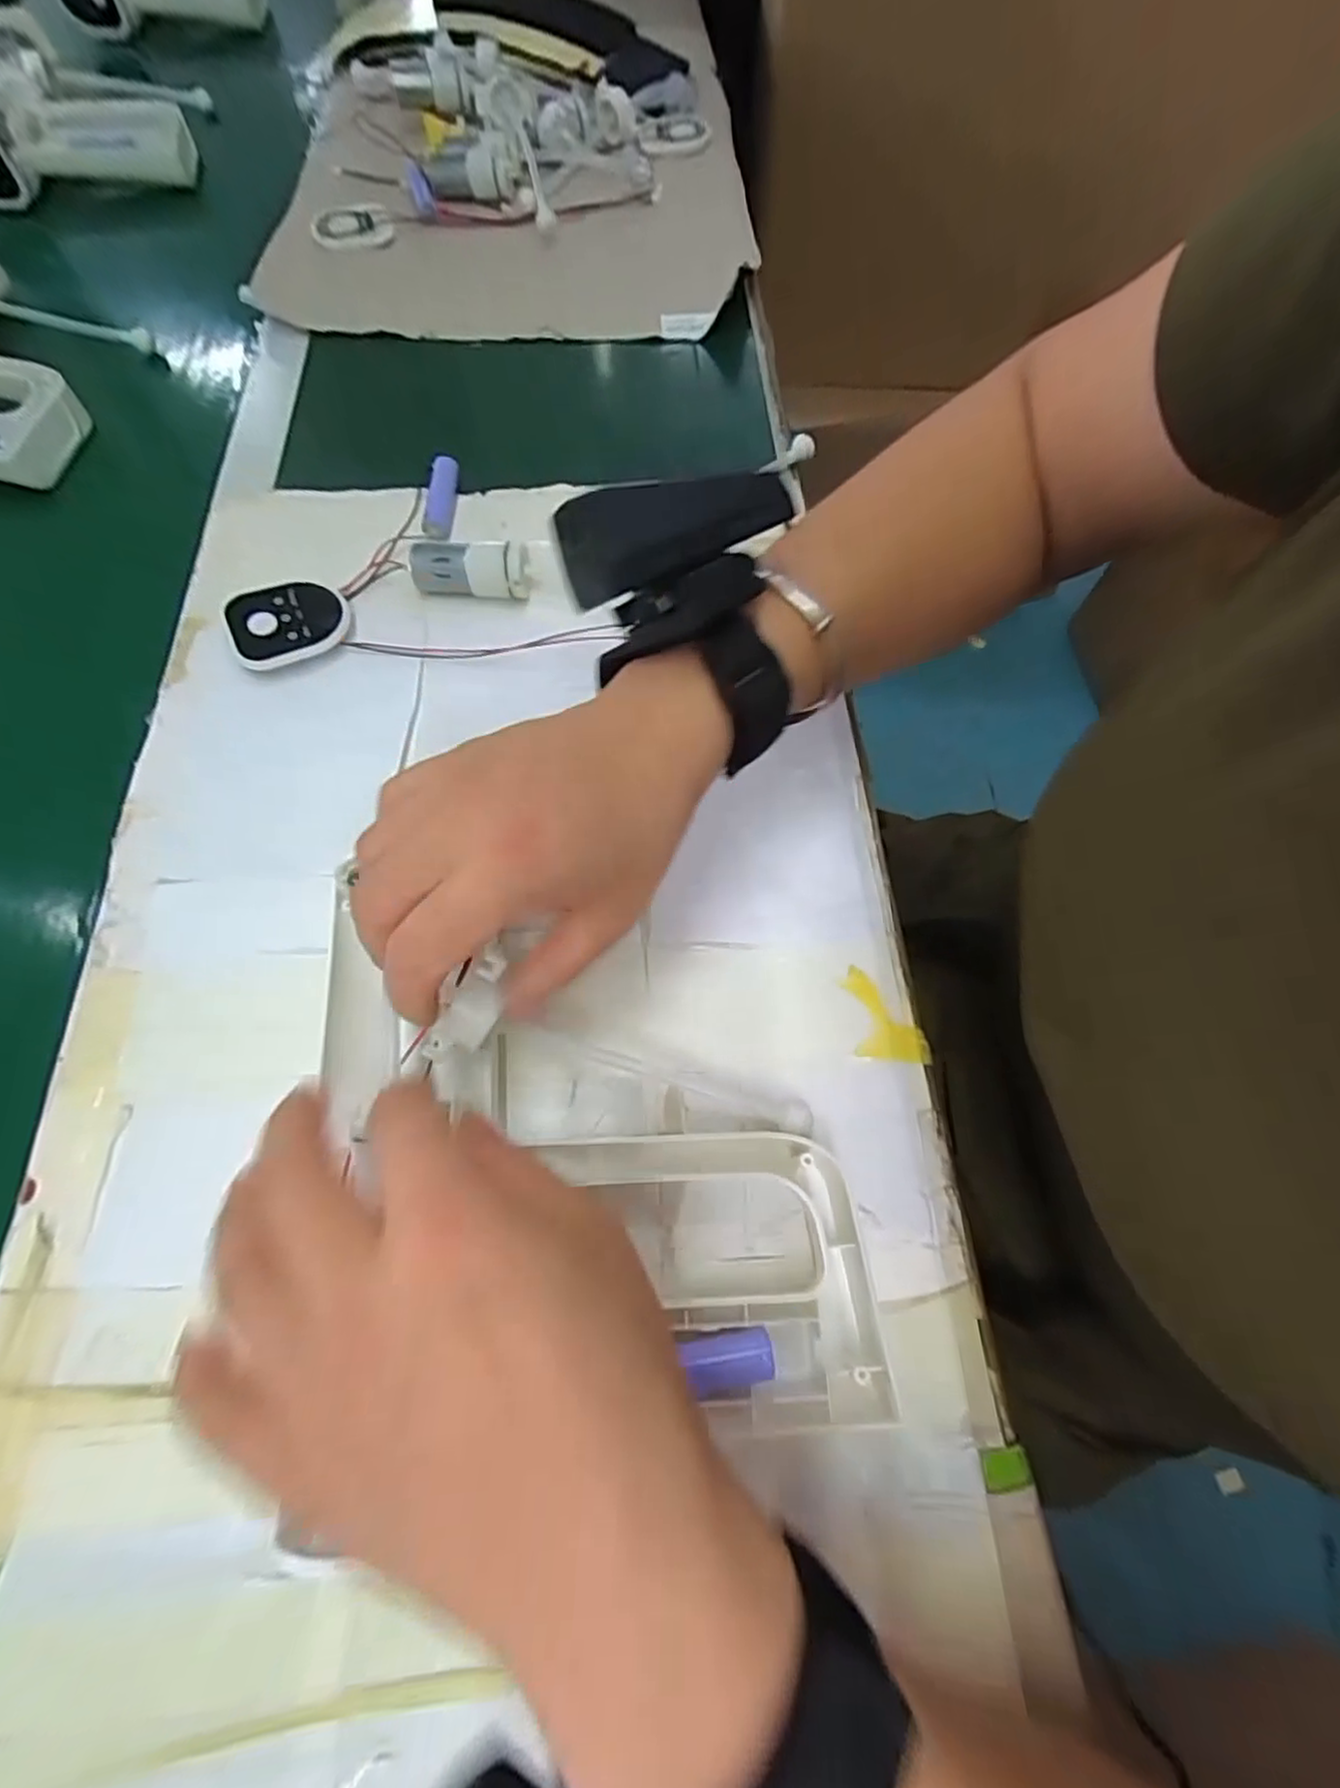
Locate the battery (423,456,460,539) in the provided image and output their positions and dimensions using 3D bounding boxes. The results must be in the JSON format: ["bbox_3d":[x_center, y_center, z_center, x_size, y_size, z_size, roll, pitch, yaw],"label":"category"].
[{"bbox_3d":[-0.131,-0.225,0.385,0.018,0.014,0.052,2,66,-2],"label":"battery"}]

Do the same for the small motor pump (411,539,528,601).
[{"bbox_3d":[-0.104,-0.168,0.355,0.059,0.026,0.019,2,66,-2],"label":"small motor pump"}]

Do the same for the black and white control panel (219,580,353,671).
[{"bbox_3d":[-0.191,-0.138,0.343,0.056,0.012,0.050,-26,70,-13],"label":"black and white control panel"}]

